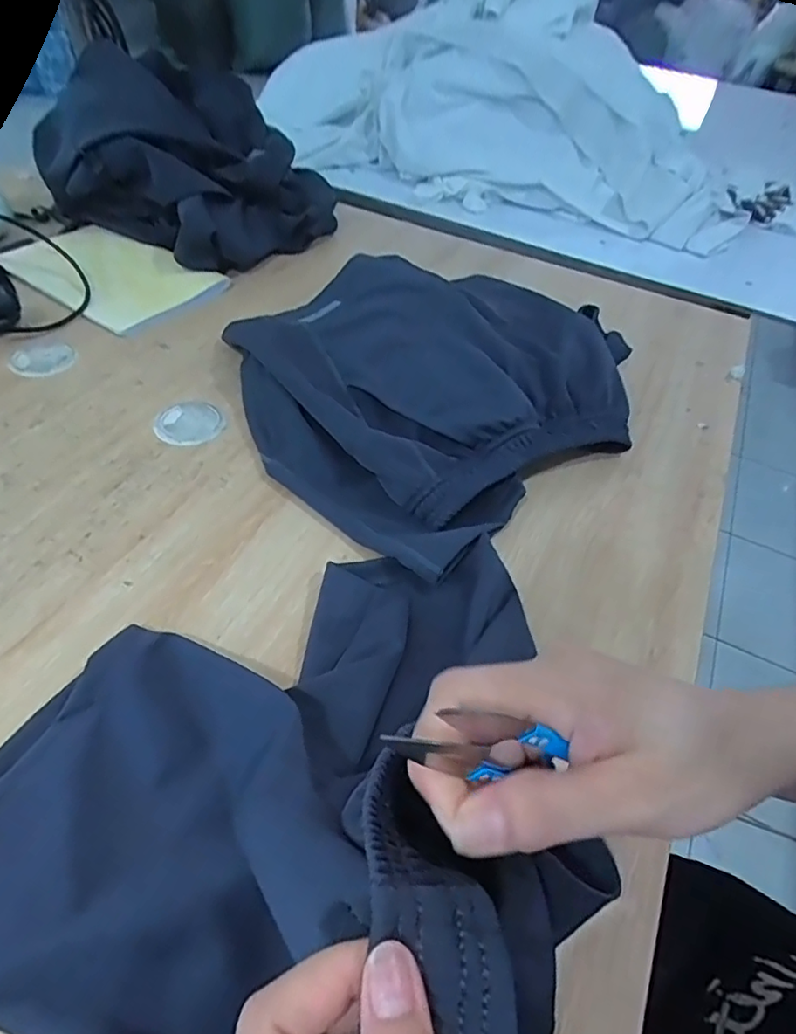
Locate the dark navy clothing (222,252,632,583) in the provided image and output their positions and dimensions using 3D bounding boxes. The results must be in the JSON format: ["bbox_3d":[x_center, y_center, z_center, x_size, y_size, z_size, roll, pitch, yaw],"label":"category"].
[{"bbox_3d":[0.036,-0.159,0.607,0.405,0.078,0.373,-31,58,-30],"label":"dark navy clothing"}]

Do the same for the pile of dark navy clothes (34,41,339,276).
[{"bbox_3d":[-0.294,-0.494,0.805,0.322,0.187,0.261,24,49,14],"label":"pile of dark navy clothes"}]

